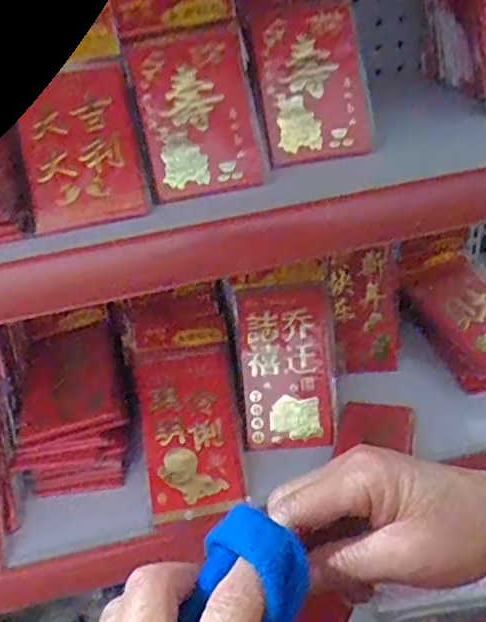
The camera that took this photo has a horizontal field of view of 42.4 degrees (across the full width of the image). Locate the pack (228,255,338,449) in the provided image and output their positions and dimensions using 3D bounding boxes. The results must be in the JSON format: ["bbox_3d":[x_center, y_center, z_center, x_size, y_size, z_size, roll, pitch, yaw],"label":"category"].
[{"bbox_3d":[0.043,0.046,0.662,0.102,0.190,0.017,-5,-10,1],"label":"pack"}]

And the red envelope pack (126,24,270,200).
[{"bbox_3d":[-0.035,-0.146,0.462,0.082,0.116,0.010,-13,0,-7],"label":"red envelope pack"}]

